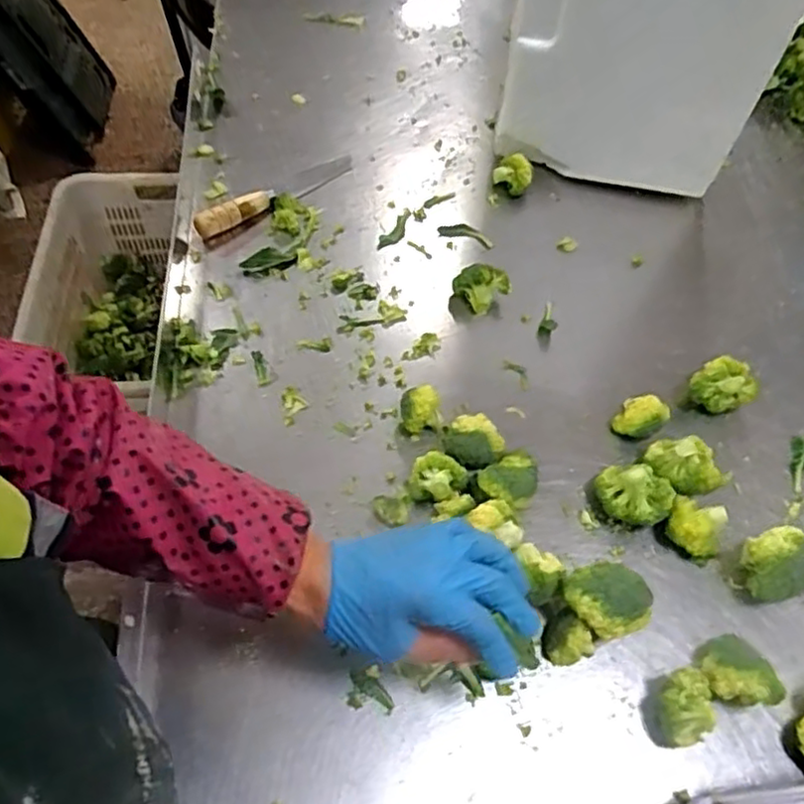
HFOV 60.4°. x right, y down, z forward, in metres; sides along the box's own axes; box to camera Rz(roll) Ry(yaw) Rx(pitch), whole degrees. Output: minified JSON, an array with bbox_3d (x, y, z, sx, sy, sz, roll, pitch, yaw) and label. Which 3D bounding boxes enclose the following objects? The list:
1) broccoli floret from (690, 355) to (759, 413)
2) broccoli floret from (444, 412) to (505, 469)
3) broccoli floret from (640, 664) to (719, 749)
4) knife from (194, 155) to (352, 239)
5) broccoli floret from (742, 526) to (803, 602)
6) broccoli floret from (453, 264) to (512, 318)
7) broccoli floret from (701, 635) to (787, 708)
[{"bbox_3d":[0.310,-0.010,0.672,0.049,0.050,0.052,2,59,-3],"label":"broccoli floret"},{"bbox_3d":[0.064,0.037,0.612,0.050,0.038,0.041,26,61,11],"label":"broccoli floret"},{"bbox_3d":[0.207,0.227,0.513,0.046,0.037,0.050,-10,61,-10],"label":"broccoli floret"},{"bbox_3d":[-0.138,-0.235,0.775,0.202,0.022,0.035,-32,67,-21],"label":"knife"},{"bbox_3d":[0.308,0.136,0.569,0.057,0.058,0.051,-14,61,-13],"label":"broccoli floret"},{"bbox_3d":[0.083,-0.121,0.717,0.047,0.033,0.044,38,64,17],"label":"broccoli floret"},{"bbox_3d":[0.252,0.209,0.525,0.040,0.043,0.053,-29,66,-20],"label":"broccoli floret"}]

